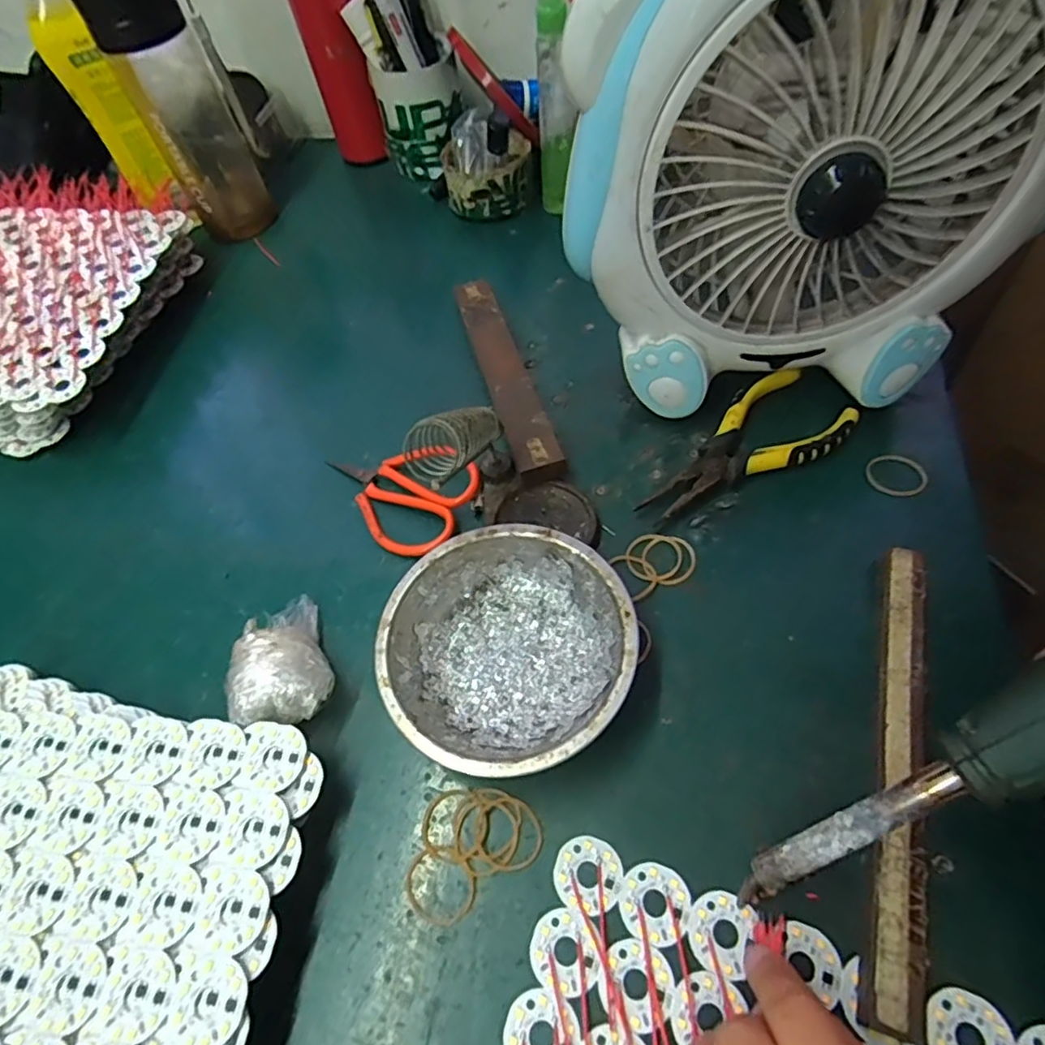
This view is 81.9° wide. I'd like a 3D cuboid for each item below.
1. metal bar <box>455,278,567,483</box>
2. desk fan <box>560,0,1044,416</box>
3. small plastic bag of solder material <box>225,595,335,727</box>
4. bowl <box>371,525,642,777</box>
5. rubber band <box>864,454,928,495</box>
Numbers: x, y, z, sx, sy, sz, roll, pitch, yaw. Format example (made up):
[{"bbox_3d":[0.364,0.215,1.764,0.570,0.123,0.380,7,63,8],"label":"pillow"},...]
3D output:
[{"bbox_3d":[-0.015,-0.113,0.436,0.031,0.023,0.201,-18,57,-5],"label":"metal bar"},{"bbox_3d":[0.147,-0.173,0.311,0.241,0.271,0.085,-2,57,5],"label":"desk fan"},{"bbox_3d":[-0.131,0.077,0.328,0.049,0.039,0.076,-28,59,-11],"label":"small plastic bag of solder material"},{"bbox_3d":[-0.008,0.064,0.313,0.125,0.040,0.123,-3,57,5],"label":"bowl"},{"bbox_3d":[0.232,-0.030,0.374,0.035,0.004,0.028,16,61,16],"label":"rubber band"}]

